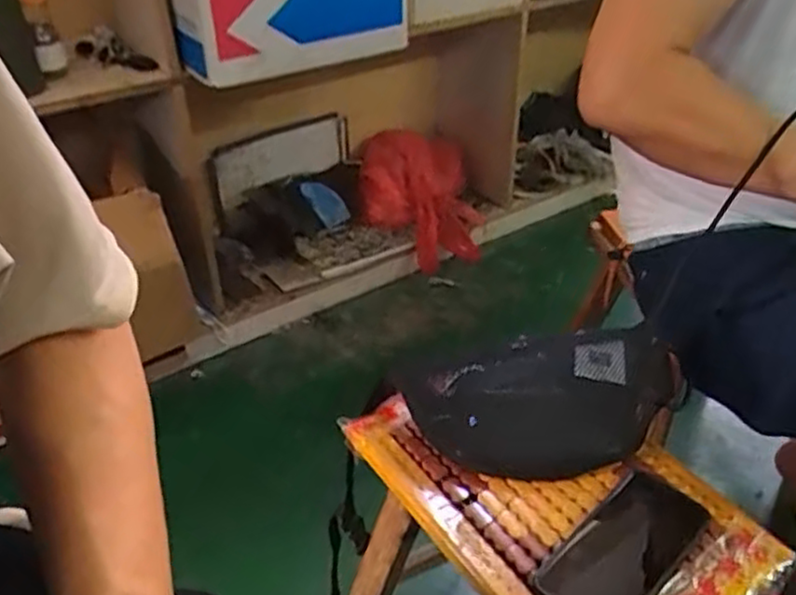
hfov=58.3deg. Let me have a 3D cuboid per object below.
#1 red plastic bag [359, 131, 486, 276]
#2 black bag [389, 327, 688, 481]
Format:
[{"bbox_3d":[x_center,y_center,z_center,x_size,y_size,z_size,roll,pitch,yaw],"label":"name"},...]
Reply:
[{"bbox_3d":[0.056,-0.243,1.733,0.292,0.246,0.272,-2,37,-1],"label":"red plastic bag"},{"bbox_3d":[0.166,0.097,0.734,0.302,0.057,0.168,-12,38,-13],"label":"black bag"}]

